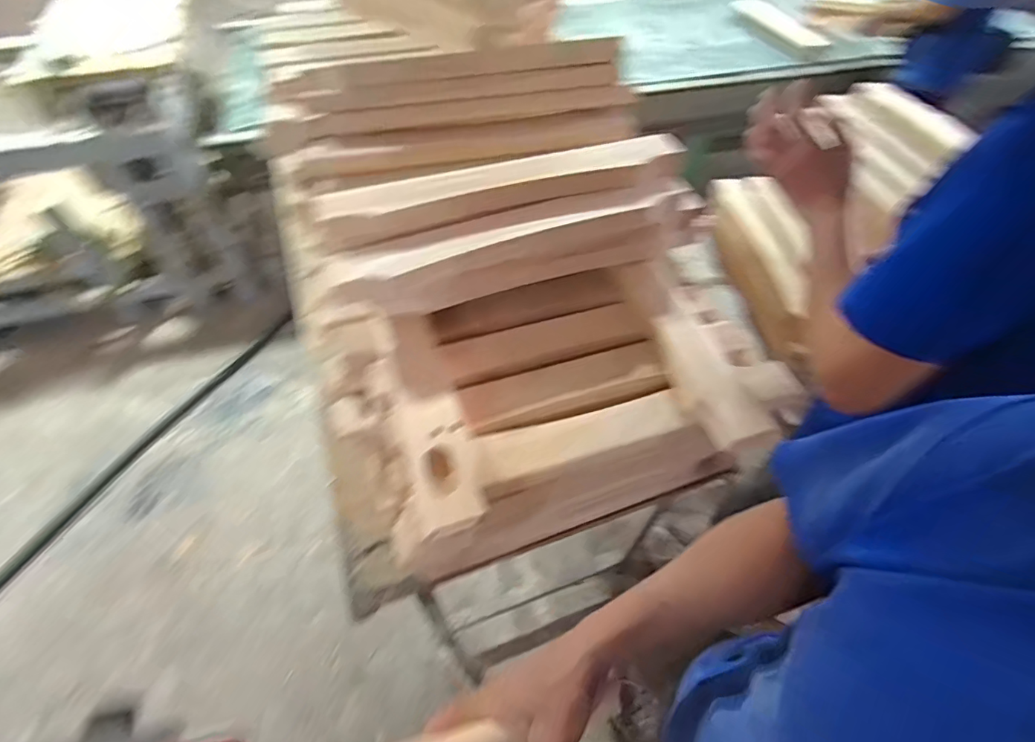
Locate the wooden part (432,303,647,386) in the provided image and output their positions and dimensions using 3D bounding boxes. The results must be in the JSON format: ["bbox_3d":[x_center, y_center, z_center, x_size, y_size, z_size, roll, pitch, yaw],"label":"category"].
[{"bbox_3d":[0.036,-0.040,0.683,0.276,0.025,0.074,-15,55,-13],"label":"wooden part"}]

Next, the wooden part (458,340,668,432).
[{"bbox_3d":[0.060,0.018,0.646,0.268,0.029,0.068,-15,55,-14],"label":"wooden part"}]

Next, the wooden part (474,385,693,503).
[{"bbox_3d":[0.078,0.078,0.595,0.264,0.027,0.069,-17,56,-15],"label":"wooden part"}]

